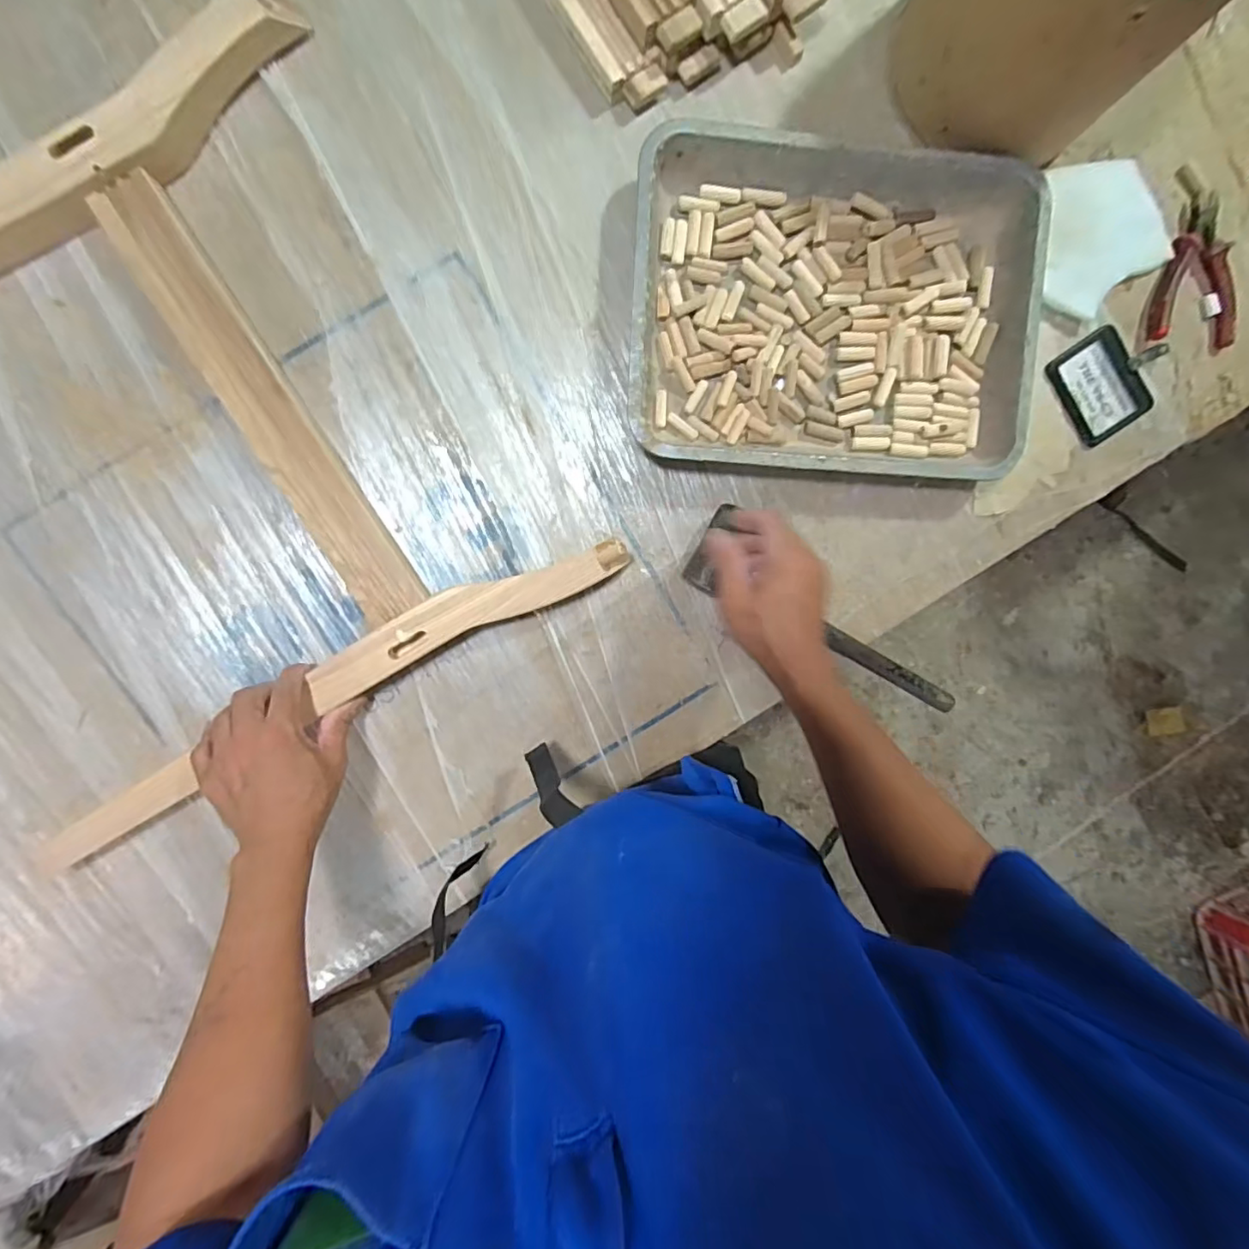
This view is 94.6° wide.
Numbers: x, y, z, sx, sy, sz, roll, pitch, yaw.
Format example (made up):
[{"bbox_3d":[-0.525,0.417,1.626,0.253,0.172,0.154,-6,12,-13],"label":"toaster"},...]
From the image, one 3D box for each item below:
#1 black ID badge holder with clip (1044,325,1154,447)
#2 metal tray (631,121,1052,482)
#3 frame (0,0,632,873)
[{"bbox_3d":[0.494,-0.248,0.598,0.084,0.008,0.100,-34,97,-1],"label":"black ID badge holder with clip"},{"bbox_3d":[0.199,-0.295,0.554,0.381,0.047,0.292,1,96,-5],"label":"metal tray"},{"bbox_3d":[-0.404,-0.147,0.515,0.610,0.040,0.551,-28,97,-1],"label":"frame"}]

